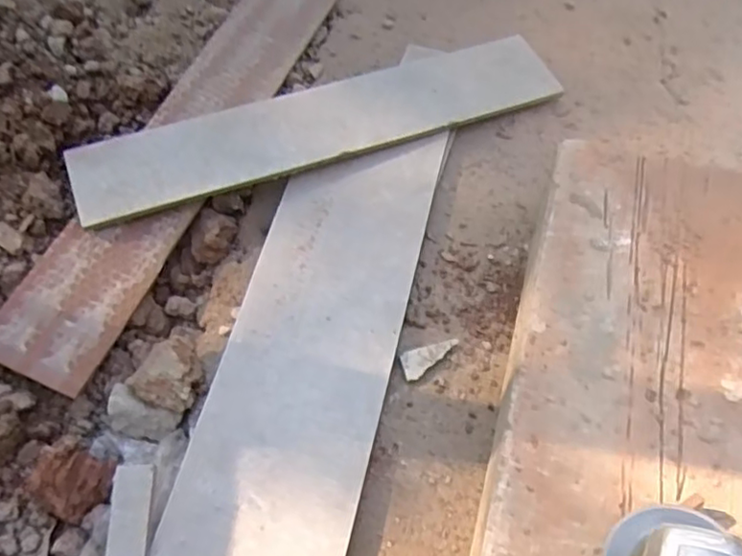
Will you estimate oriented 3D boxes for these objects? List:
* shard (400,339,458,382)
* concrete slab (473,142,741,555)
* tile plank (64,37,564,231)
[{"bbox_3d":[0.058,0.079,0.593,0.056,0.012,0.026,-13,62,-6],"label":"shard"},{"bbox_3d":[0.189,0.146,0.444,0.200,0.028,0.580,12,64,11],"label":"concrete slab"},{"bbox_3d":[-0.047,-0.172,0.684,0.532,0.019,0.100,-19,71,-14],"label":"tile plank"}]

